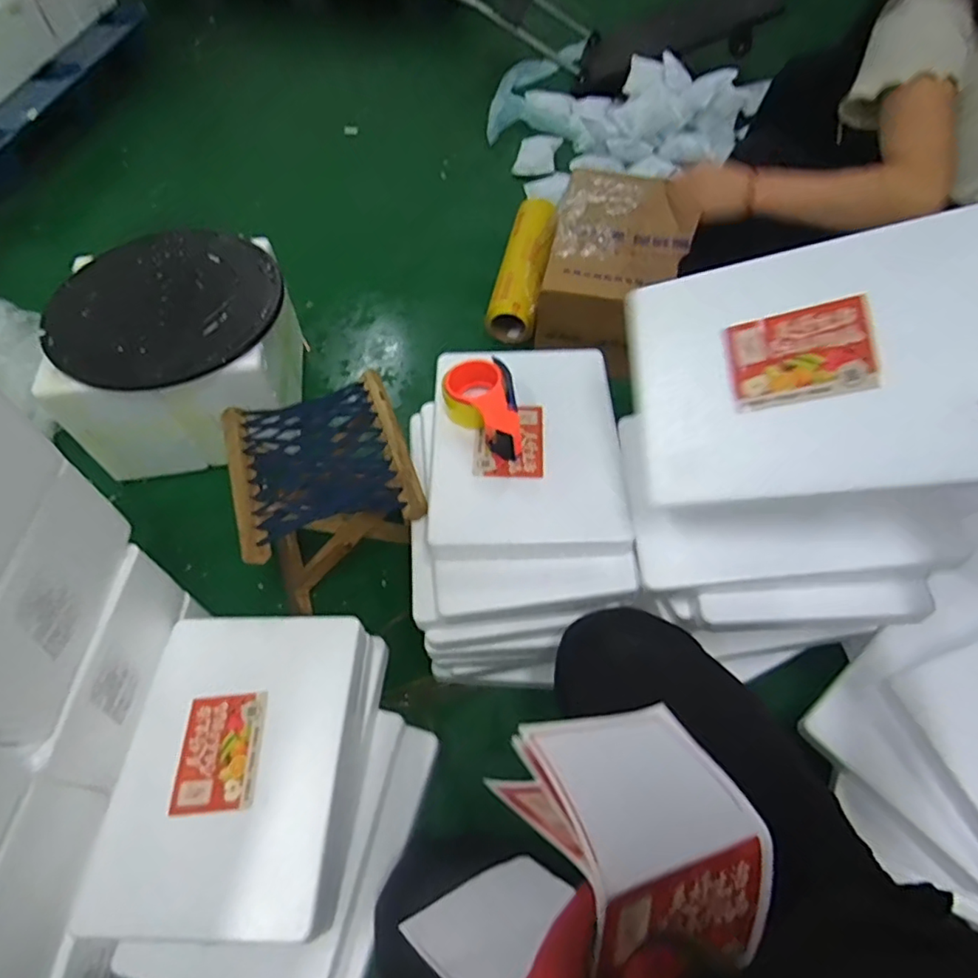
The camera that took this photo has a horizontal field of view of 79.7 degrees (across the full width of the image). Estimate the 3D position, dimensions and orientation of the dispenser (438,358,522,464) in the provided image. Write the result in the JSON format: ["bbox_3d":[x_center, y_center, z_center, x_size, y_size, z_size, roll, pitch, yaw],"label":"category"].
[{"bbox_3d":[-0.010,-0.111,0.809,0.099,0.052,0.150,-10,57,-6],"label":"dispenser"}]

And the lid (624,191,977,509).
[{"bbox_3d":[0.323,-0.123,0.593,0.341,0.041,0.256,-6,84,24],"label":"lid"}]

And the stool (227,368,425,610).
[{"bbox_3d":[-0.244,0.019,0.956,0.255,0.242,0.269,-16,58,-10],"label":"stool"}]

